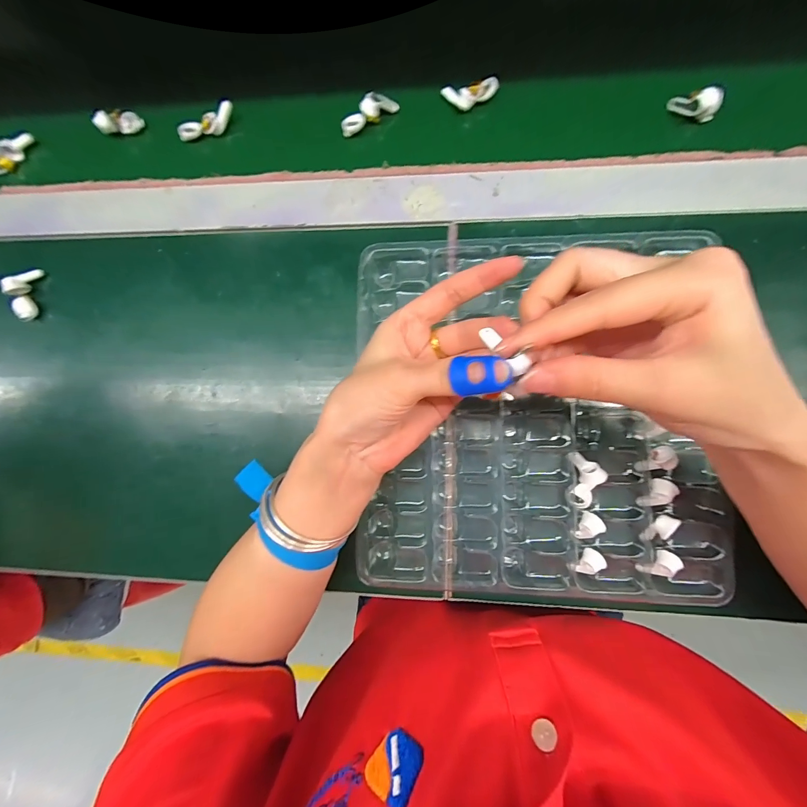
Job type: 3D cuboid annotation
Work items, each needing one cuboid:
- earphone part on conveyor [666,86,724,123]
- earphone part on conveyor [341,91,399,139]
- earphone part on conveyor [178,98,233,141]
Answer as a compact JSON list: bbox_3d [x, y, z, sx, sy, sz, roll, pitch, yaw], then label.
[{"bbox_3d":[0.230,-0.236,0.277,0.032,0.022,0.018,12,88,6],"label":"earphone part on conveyor"},{"bbox_3d":[-0.030,-0.247,0.300,0.052,0.019,0.011,-25,85,3],"label":"earphone part on conveyor"},{"bbox_3d":[-0.177,-0.252,0.317,0.053,0.012,0.018,-10,86,5],"label":"earphone part on conveyor"}]

